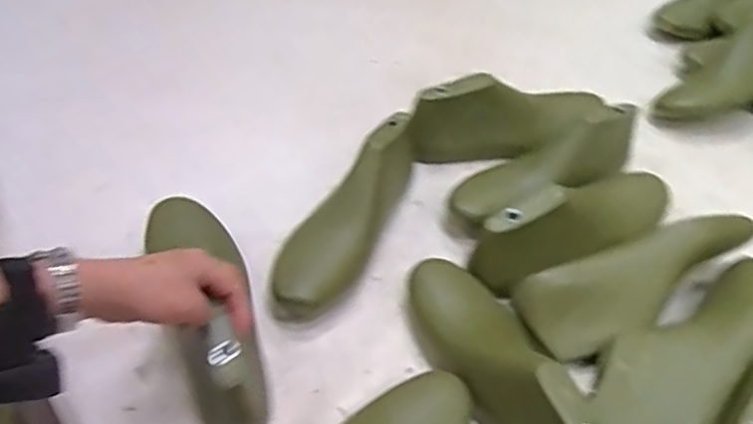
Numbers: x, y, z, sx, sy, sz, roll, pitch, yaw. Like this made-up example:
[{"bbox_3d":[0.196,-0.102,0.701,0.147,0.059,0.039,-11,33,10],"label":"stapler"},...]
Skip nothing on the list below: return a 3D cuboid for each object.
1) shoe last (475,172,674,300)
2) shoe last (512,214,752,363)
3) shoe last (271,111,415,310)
[{"bbox_3d":[0.207,0.007,0.680,0.248,0.090,0.073,-19,50,-22],"label":"shoe last"},{"bbox_3d":[0.253,0.060,0.643,0.235,0.062,0.083,-19,50,-22],"label":"shoe last"},{"bbox_3d":[-0.012,-0.007,0.686,0.075,0.081,0.256,26,49,19],"label":"shoe last"}]

